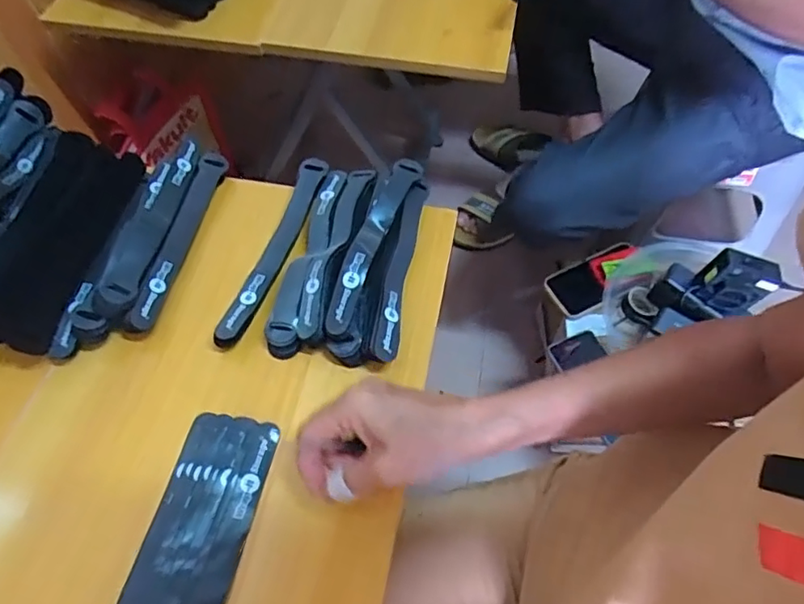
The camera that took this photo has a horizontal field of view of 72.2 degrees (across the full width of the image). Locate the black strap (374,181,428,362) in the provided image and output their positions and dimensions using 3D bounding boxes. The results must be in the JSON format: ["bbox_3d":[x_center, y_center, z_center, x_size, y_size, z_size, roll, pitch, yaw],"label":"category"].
[{"bbox_3d":[0.000,-0.031,0.474,0.018,0.025,0.184,8,59,4],"label":"black strap"}]

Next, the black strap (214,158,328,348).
[{"bbox_3d":[-0.110,-0.045,0.484,0.023,0.032,0.193,15,60,9],"label":"black strap"}]

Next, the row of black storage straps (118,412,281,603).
[{"bbox_3d":[-0.144,0.173,0.365,0.066,0.010,0.201,11,59,6],"label":"row of black storage straps"}]

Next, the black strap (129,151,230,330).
[{"bbox_3d":[-0.199,-0.060,0.496,0.020,0.029,0.195,8,59,4],"label":"black strap"}]

